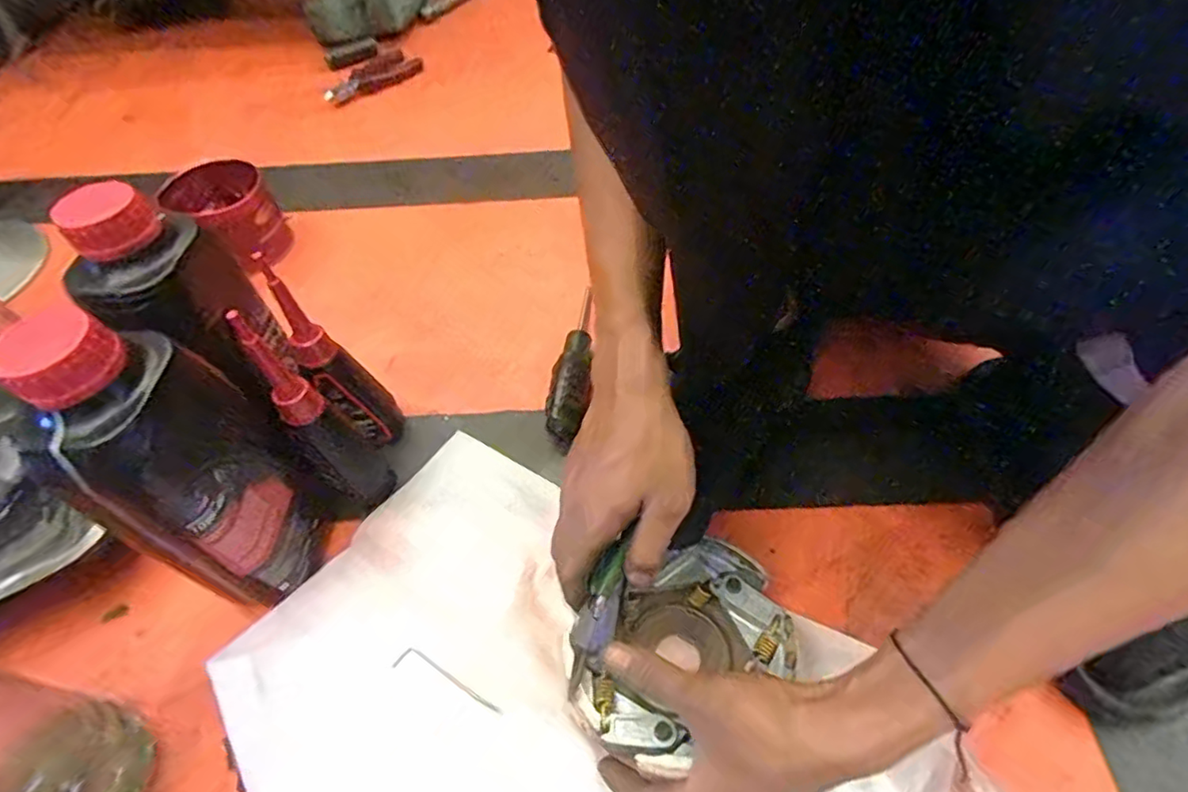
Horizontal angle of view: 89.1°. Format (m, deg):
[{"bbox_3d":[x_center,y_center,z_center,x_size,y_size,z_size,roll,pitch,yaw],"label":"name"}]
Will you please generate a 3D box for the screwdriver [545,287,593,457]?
[{"bbox_3d":[-0.019,-0.031,0.528,0.032,0.029,0.165,0,53,5],"label":"screwdriver"}]

